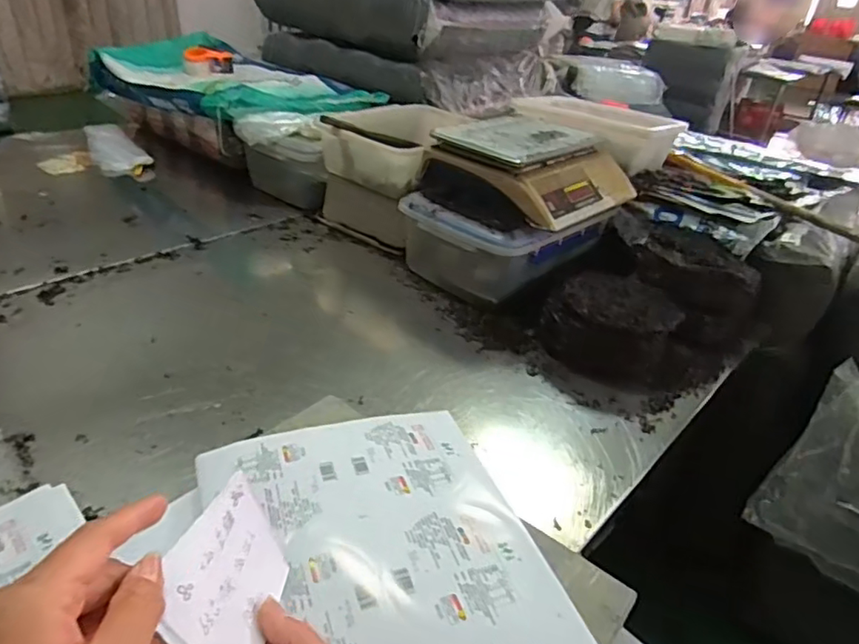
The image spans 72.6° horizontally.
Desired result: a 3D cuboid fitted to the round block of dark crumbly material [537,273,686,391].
[{"bbox_3d":[0.324,0.002,1.041,0.235,0.111,0.206,23,35,26],"label":"round block of dark crumbly material"}]

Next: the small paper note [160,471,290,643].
[{"bbox_3d":[-0.112,0.144,0.337,0.008,0.075,0.112,-27,11,6],"label":"small paper note"}]

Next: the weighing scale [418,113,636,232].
[{"bbox_3d":[0.209,-0.318,1.196,0.320,0.113,0.369,30,39,34],"label":"weighing scale"}]

